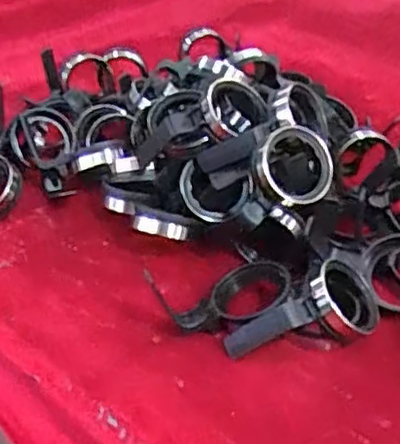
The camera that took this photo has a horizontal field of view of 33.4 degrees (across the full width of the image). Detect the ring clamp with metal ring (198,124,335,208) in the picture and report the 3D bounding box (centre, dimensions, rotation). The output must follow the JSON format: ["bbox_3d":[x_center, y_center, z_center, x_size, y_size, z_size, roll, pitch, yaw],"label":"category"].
[{"bbox_3d":[0.083,-0.048,0.595,0.067,0.069,0.017,-19,9,4],"label":"ring clamp with metal ring"}]

